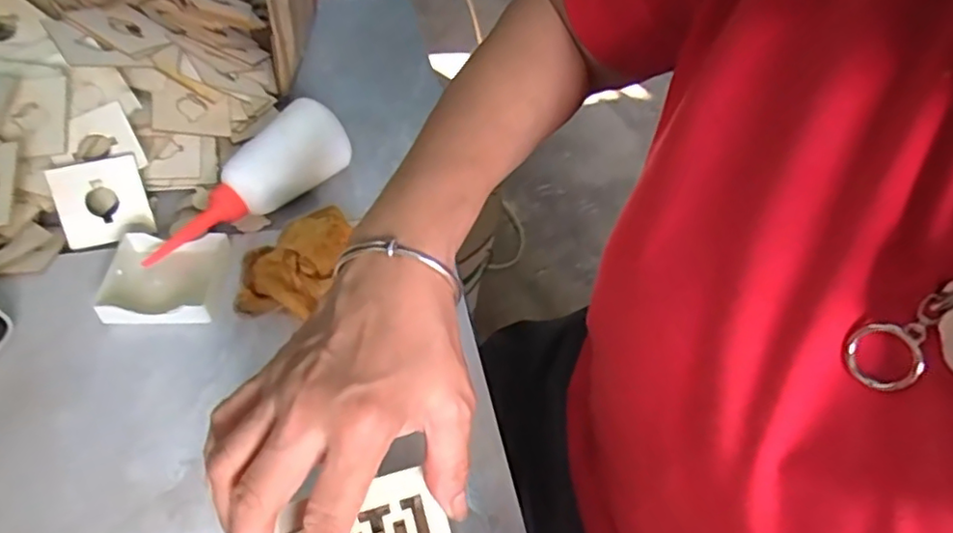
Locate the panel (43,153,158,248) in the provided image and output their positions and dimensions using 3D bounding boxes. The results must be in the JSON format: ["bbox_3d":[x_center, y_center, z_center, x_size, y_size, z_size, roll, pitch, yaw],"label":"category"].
[{"bbox_3d":[-0.293,-0.051,0.482,0.062,0.062,0.007,-16,15,-18],"label":"panel"}]

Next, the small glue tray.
[{"bbox_3d":[-0.229,0.008,0.450,0.080,0.022,0.075,-1,48,-5],"label":"small glue tray"}]

